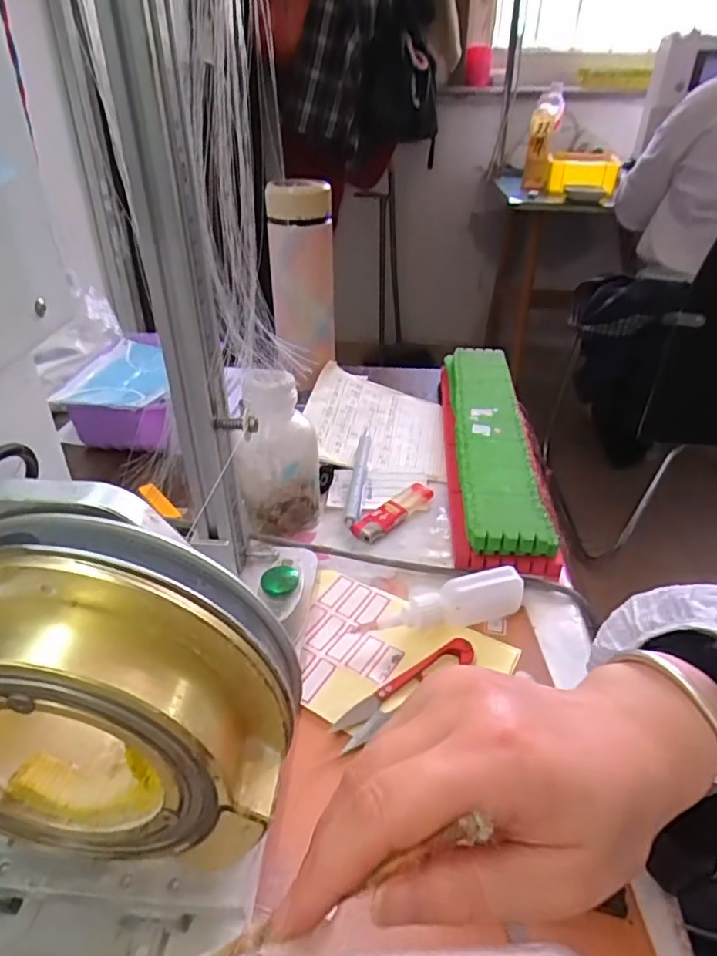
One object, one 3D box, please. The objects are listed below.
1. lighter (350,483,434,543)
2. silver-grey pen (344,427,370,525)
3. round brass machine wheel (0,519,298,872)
[{"bbox_3d":[0.030,0.026,0.497,0.086,0.008,0.025,-27,42,-35],"label":"lighter"},{"bbox_3d":[0.001,-0.010,0.539,0.013,0.016,0.135,4,34,5],"label":"silver-grey pen"},{"bbox_3d":[-0.071,0.063,0.173,0.100,0.095,0.042,3,34,4],"label":"round brass machine wheel"}]

